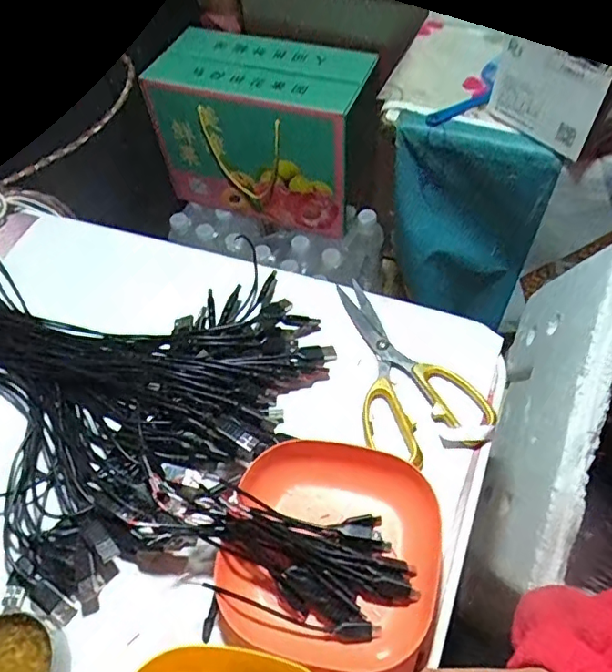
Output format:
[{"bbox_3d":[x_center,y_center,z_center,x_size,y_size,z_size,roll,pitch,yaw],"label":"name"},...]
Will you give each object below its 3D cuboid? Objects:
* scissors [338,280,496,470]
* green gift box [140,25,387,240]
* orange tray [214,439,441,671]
[{"bbox_3d":[0.085,0.020,0.471,0.098,0.019,0.178,-11,56,-4],"label":"scissors"},{"bbox_3d":[-0.059,-0.332,0.918,0.339,0.232,0.163,18,59,15],"label":"green gift box"},{"bbox_3d":[0.018,0.141,0.377,0.138,0.028,0.134,8,57,9],"label":"orange tray"}]

